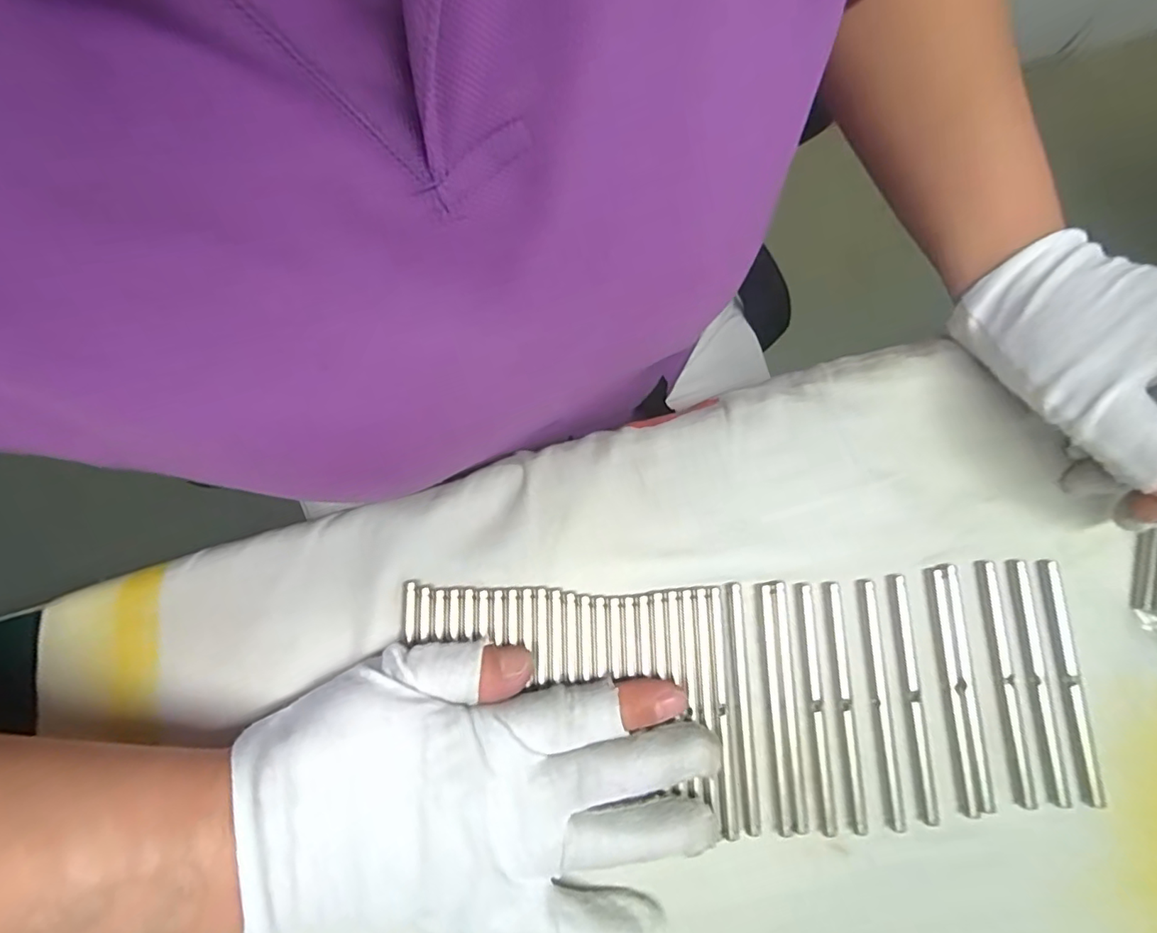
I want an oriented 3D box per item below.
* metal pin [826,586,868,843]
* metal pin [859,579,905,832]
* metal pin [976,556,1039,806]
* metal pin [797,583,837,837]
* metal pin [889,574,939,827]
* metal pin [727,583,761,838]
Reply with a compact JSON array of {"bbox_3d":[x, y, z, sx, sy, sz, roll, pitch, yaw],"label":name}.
[{"bbox_3d":[0.106,0.094,0.216,0.006,0.004,0.092,-1,79,0],"label":"metal pin"},{"bbox_3d":[0.120,0.093,0.216,0.006,0.004,0.092,-2,79,-1],"label":"metal pin"},{"bbox_3d":[0.170,0.085,0.218,0.009,0.004,0.092,-3,79,-1],"label":"metal pin"},{"bbox_3d":[0.094,0.094,0.215,0.006,0.004,0.092,-1,79,0],"label":"metal pin"},{"bbox_3d":[0.133,0.090,0.216,0.006,0.004,0.092,-2,79,0],"label":"metal pin"},{"bbox_3d":[0.065,0.094,0.215,0.006,0.004,0.091,-1,79,0],"label":"metal pin"}]

